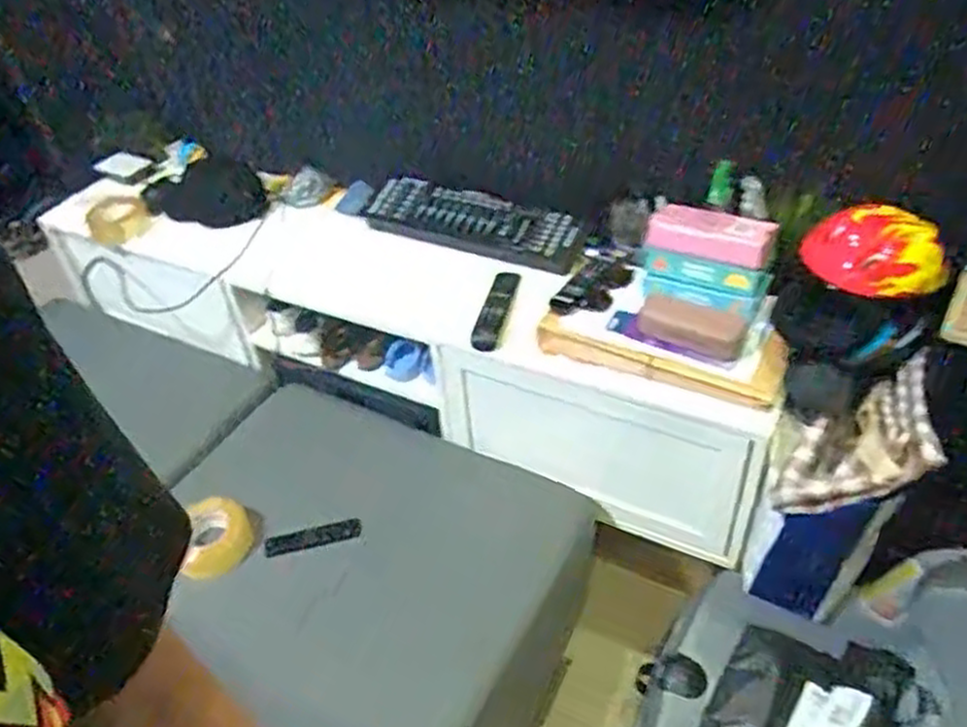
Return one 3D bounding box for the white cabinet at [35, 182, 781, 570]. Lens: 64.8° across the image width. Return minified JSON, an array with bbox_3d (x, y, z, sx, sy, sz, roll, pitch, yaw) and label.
[{"bbox_3d":[-0.205,-0.082,1.571,1.551,0.333,0.292,16,47,22],"label":"white cabinet"}]

